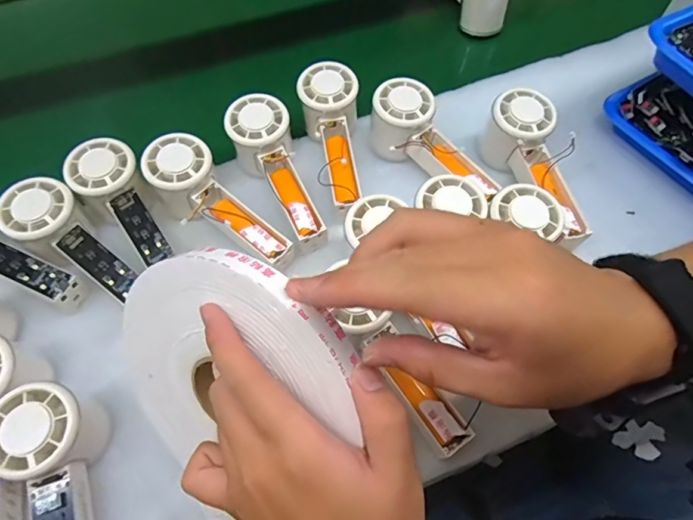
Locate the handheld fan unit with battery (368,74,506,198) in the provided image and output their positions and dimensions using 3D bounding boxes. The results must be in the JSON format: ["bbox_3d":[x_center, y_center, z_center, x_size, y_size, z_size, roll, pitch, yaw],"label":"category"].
[{"bbox_3d":[0.081,-0.106,0.430,0.062,0.055,0.147,-38,67,-19],"label":"handheld fan unit with battery"}]

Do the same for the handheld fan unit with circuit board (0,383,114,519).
[{"bbox_3d":[-0.181,0.158,0.300,0.053,0.057,0.150,-21,74,-11],"label":"handheld fan unit with circuit board"}]

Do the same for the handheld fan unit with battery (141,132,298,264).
[{"bbox_3d":[-0.114,-0.043,0.409,0.152,0.051,0.061,41,68,6],"label":"handheld fan unit with battery"}]

